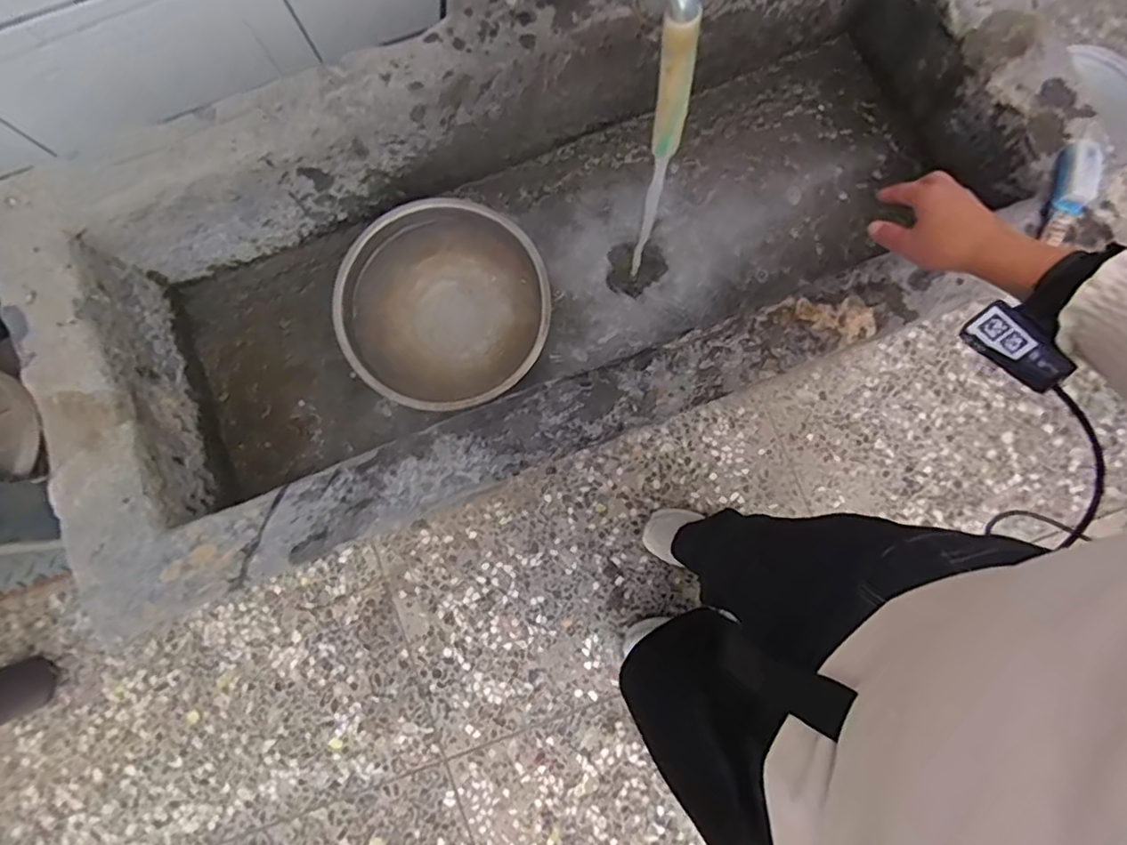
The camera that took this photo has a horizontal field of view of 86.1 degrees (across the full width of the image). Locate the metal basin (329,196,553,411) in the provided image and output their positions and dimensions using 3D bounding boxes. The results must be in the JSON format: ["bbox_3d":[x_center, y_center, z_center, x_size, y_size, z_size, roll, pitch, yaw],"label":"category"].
[{"bbox_3d":[-0.142,-0.134,0.728,0.247,0.089,0.236,0,84,0],"label":"metal basin"}]

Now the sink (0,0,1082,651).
[{"bbox_3d":[-0.013,-0.213,0.708,1.108,0.222,0.469,-22,85,-2],"label":"sink"}]

